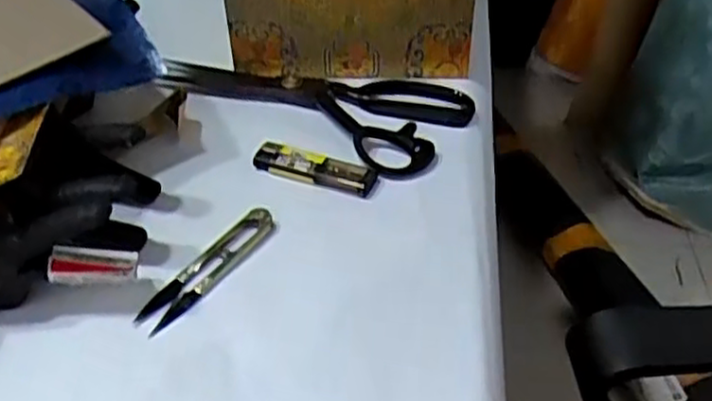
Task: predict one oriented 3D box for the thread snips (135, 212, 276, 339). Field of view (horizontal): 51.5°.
[{"bbox_3d":[-0.085,0.037,0.425,0.026,0.010,0.101,24,47,26],"label":"thread snips"}]

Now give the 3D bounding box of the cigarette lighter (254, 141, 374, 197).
[{"bbox_3d":[-0.028,-0.022,0.489,0.084,0.015,0.019,16,44,19],"label":"cigarette lighter"}]

